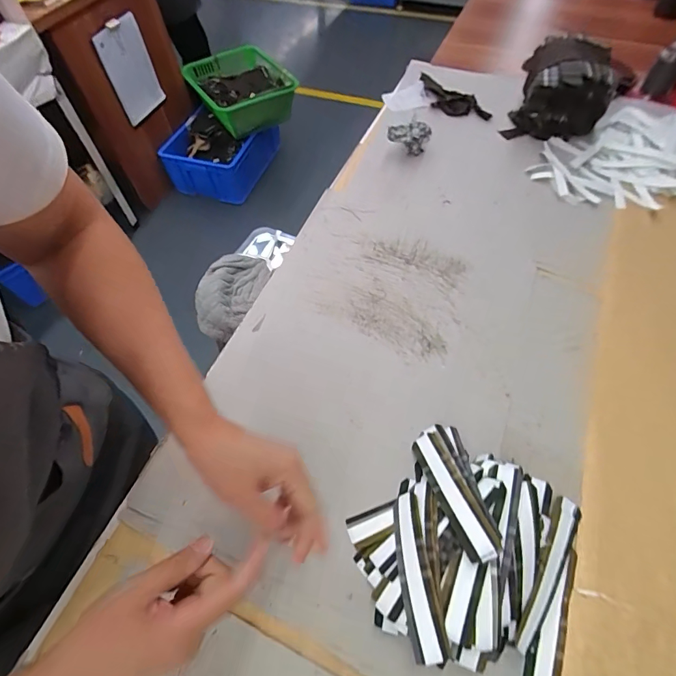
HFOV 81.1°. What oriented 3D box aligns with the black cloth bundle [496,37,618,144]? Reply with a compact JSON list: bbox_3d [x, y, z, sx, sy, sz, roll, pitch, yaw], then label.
[{"bbox_3d":[0.425,-0.463,0.742,0.154,0.134,0.154,25,62,15],"label":"black cloth bundle"}]

